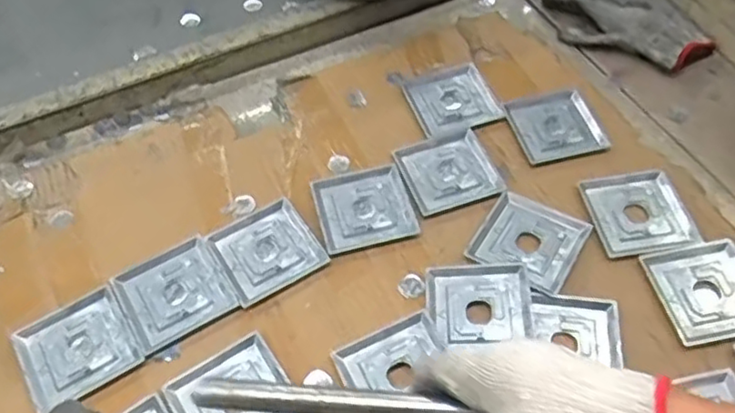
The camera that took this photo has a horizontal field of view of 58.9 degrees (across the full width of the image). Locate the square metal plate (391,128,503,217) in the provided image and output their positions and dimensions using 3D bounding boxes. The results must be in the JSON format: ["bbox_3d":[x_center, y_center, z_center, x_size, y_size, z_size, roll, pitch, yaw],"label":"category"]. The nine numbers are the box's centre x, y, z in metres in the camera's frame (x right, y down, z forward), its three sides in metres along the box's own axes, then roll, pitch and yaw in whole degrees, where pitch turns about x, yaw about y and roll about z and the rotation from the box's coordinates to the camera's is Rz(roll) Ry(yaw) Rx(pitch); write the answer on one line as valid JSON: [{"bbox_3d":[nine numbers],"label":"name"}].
[{"bbox_3d":[0.083,-0.038,0.665,0.089,0.004,0.089,-16,55,-9],"label":"square metal plate"}]

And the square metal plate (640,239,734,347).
[{"bbox_3d":[0.301,0.074,0.570,0.089,0.007,0.091,-9,54,-5],"label":"square metal plate"}]

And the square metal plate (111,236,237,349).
[{"bbox_3d":[-0.175,0.077,0.591,0.092,0.004,0.087,-27,57,-17],"label":"square metal plate"}]

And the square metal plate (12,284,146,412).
[{"bbox_3d":[-0.250,0.121,0.562,0.090,0.004,0.090,-29,58,-18],"label":"square metal plate"}]

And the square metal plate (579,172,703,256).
[{"bbox_3d":[0.260,0.006,0.622,0.087,0.007,0.086,-9,54,-4],"label":"square metal plate"}]

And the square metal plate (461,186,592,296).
[{"bbox_3d":[0.151,0.030,0.608,0.090,0.009,0.091,27,59,20],"label":"square metal plate"}]

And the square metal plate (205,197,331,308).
[{"bbox_3d":[-0.097,0.039,0.615,0.090,0.004,0.093,-28,58,-17],"label":"square metal plate"}]

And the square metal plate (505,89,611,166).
[{"bbox_3d":[0.201,-0.088,0.695,0.084,0.009,0.084,-12,54,-7],"label":"square metal plate"}]

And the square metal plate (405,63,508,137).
[{"bbox_3d":[0.094,-0.120,0.725,0.089,0.011,0.100,-18,55,-11],"label":"square metal plate"}]

